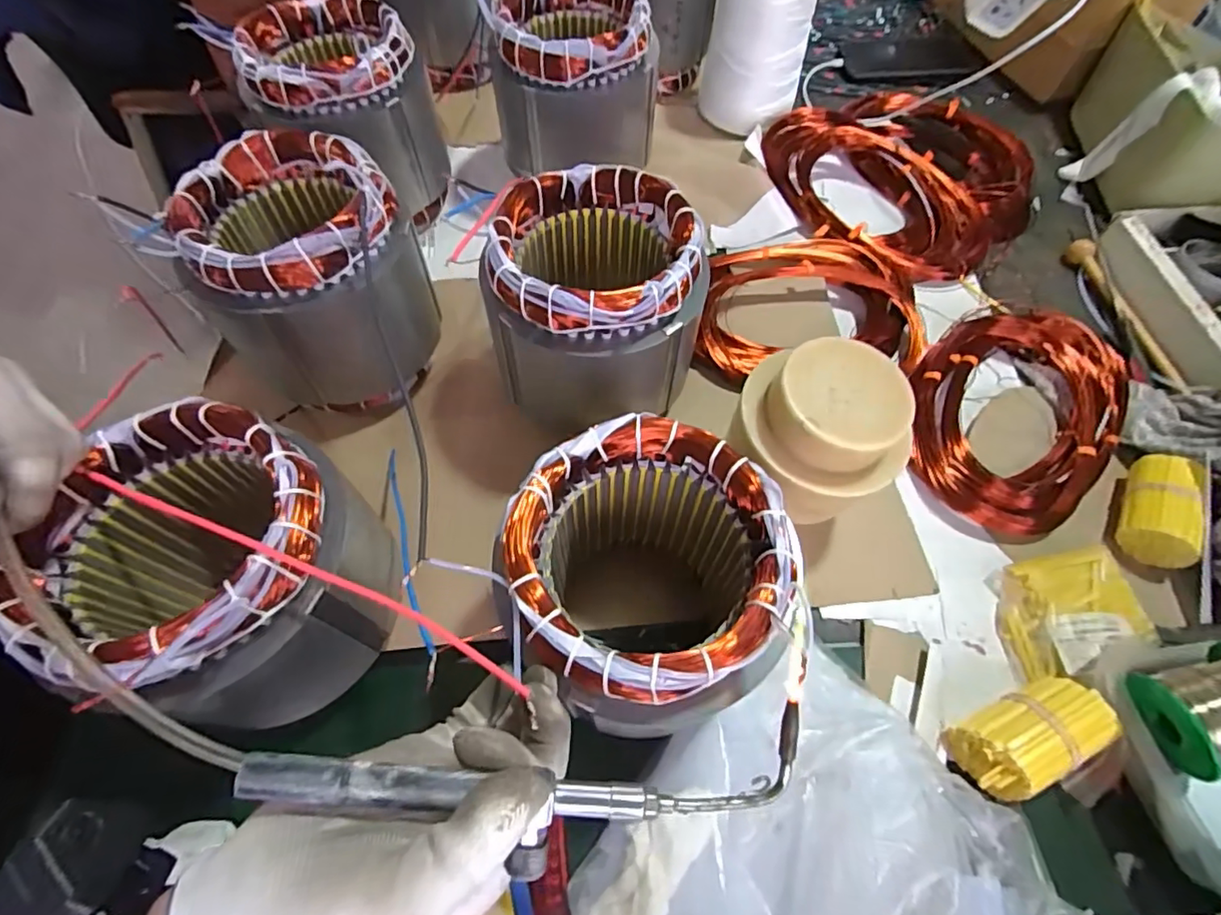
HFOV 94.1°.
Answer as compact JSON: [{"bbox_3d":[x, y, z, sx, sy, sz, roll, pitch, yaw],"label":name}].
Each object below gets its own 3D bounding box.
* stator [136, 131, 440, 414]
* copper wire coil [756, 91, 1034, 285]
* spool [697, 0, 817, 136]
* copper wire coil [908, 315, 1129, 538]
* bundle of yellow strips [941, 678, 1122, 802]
[{"bbox_3d":[-0.218,-0.127,0.436,0.130,0.167,0.138,0,61,0],"label":"stator"},{"bbox_3d":[0.327,-0.303,0.612,0.258,0.042,0.257,0,61,0],"label":"copper wire coil"},{"bbox_3d":[0.160,-0.459,0.627,0.110,0.162,0.085,17,63,9],"label":"spool"},{"bbox_3d":[0.341,-0.042,0.476,0.156,0.032,0.214,35,67,17],"label":"copper wire coil"},{"bbox_3d":[0.255,0.171,0.347,0.086,0.038,0.044,-20,63,-11],"label":"bundle of yellow strips"}]

